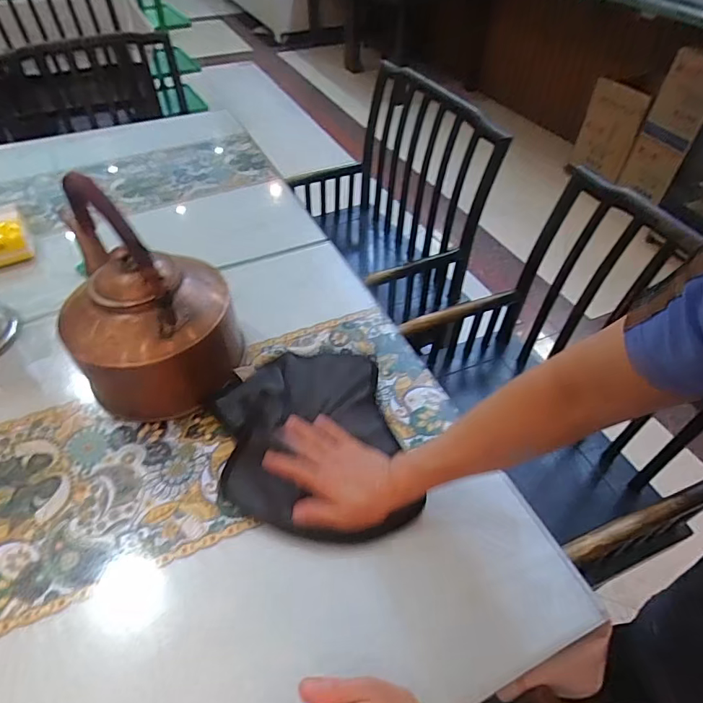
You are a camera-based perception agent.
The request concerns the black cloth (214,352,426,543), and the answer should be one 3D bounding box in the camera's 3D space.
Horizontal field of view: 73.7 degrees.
[{"bbox_3d":[-0.054,0.103,0.577,0.212,0.026,0.257,-7,49,-6],"label":"black cloth"}]

